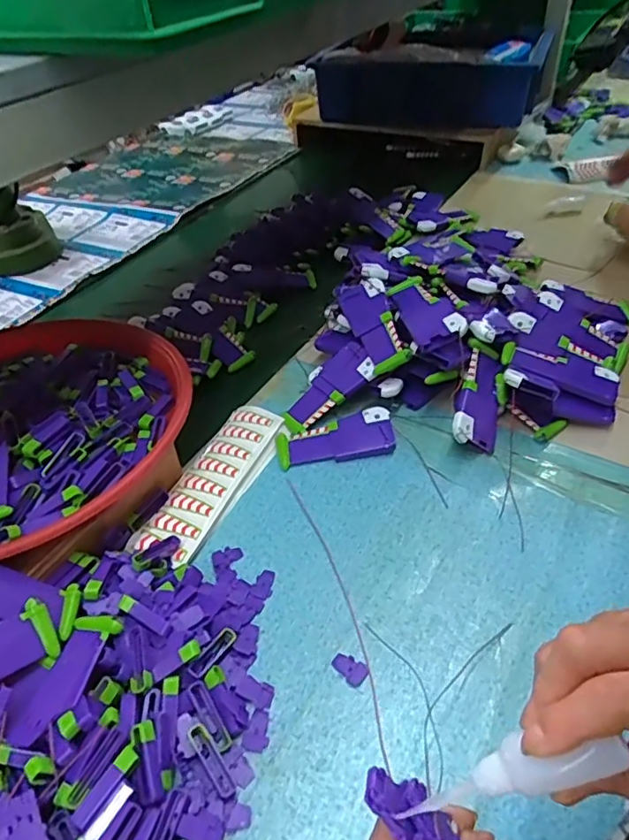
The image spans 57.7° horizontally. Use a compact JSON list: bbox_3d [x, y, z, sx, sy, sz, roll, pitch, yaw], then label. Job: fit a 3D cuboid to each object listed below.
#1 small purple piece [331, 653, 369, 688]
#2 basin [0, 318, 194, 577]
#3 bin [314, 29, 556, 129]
[{"bbox_3d":[0.026,0.183,0.422,0.027,0.004,0.017,28,52,30],"label":"small purple piece"},{"bbox_3d":[-0.271,0.005,0.536,0.310,0.084,0.295,-3,43,3],"label":"basin"},{"bbox_3d":[0.207,-0.650,1.158,0.458,0.156,0.195,14,46,20],"label":"bin"}]

